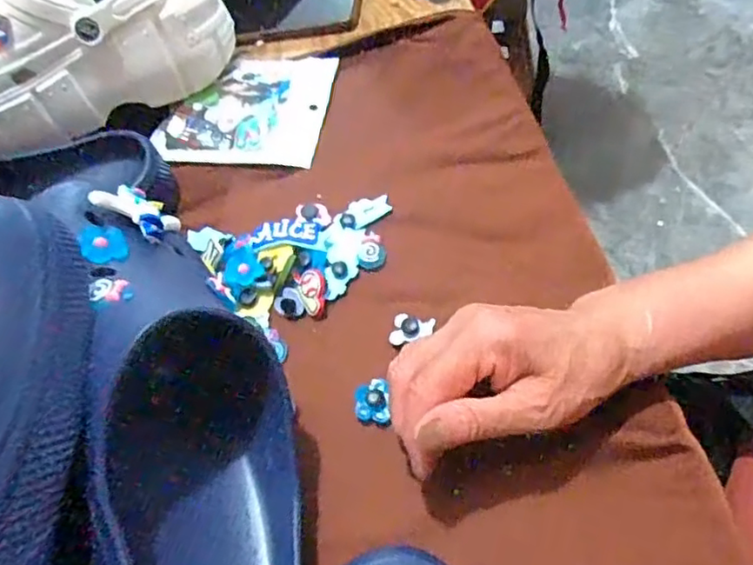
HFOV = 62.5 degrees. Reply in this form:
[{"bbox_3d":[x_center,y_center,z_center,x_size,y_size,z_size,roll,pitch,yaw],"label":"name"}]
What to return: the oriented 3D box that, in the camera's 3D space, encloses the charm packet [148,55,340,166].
[{"bbox_3d":[-0.104,-0.143,0.503,0.132,0.014,0.113,9,63,10],"label":"charm packet"}]

